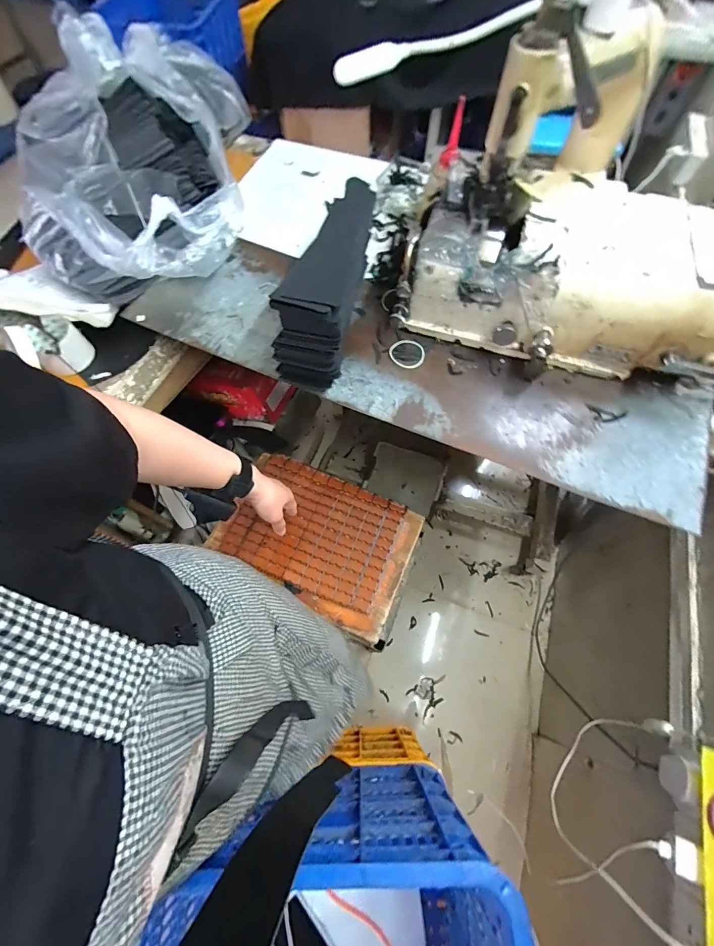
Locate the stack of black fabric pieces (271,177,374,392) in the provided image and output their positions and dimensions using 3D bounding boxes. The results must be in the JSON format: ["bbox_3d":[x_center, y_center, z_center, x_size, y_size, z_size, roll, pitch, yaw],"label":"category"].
[{"bbox_3d":[-0.047,-0.289,0.576,0.098,0.128,0.317,7,66,4],"label":"stack of black fabric pieces"}]

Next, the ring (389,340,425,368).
[{"bbox_3d":[0.083,-0.193,0.600,0.056,0.006,0.054,0,65,1],"label":"ring"}]

